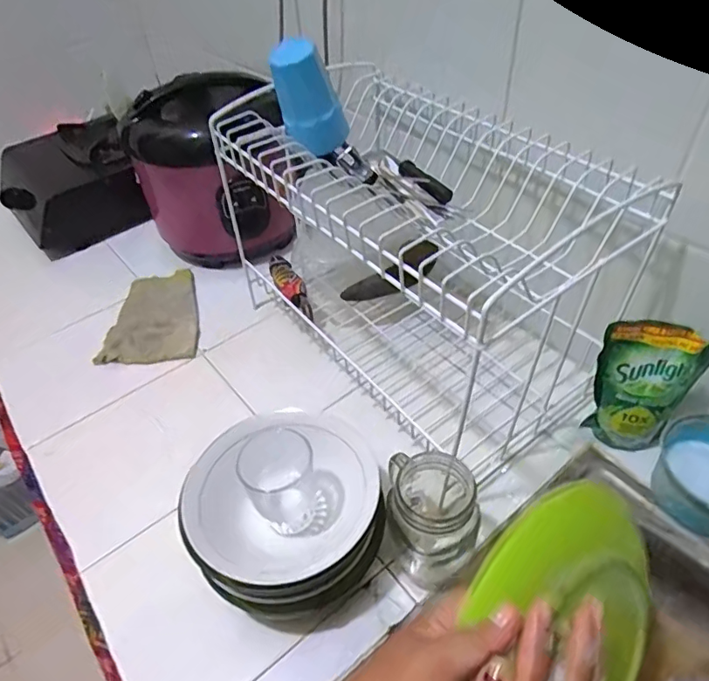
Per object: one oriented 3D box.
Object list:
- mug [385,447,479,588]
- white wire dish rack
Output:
[{"bbox_3d":[0.070,0.165,0.496,0.073,0.127,0.070,-7,45,-2],"label":"mug"},{"bbox_3d":[0.043,-0.120,0.657,0.256,0.292,0.517,-34,52,-25],"label":"white wire dish rack"}]

